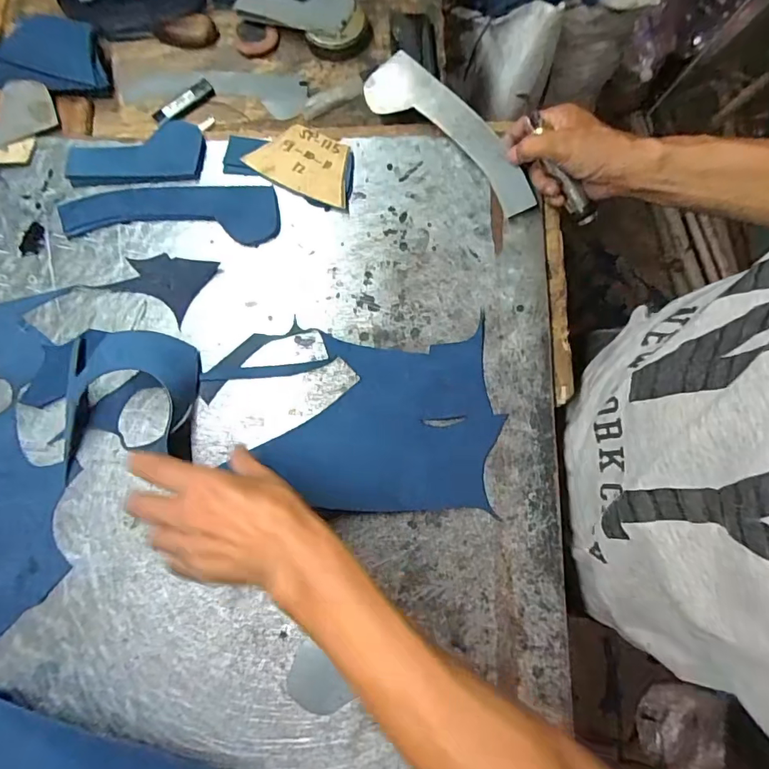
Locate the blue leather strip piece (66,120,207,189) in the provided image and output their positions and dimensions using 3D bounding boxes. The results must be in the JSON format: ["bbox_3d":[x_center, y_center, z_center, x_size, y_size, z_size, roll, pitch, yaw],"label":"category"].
[{"bbox_3d":[-0.274,-0.256,0.529,0.143,0.010,0.071,-4,76,0],"label":"blue leather strip piece"}]

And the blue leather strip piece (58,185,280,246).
[{"bbox_3d":[-0.229,-0.188,0.517,0.229,0.008,0.065,3,78,2],"label":"blue leather strip piece"}]

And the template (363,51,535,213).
[{"bbox_3d":[0.072,-0.270,0.509,0.230,0.011,0.059,44,111,12],"label":"template"}]

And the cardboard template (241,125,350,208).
[{"bbox_3d":[-0.090,-0.245,0.526,0.117,0.005,0.072,20,83,5],"label":"cardboard template"}]

